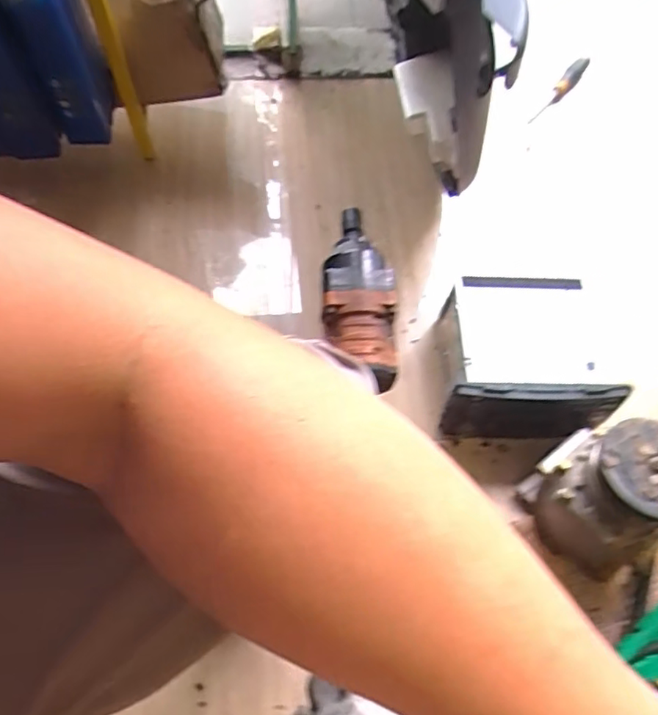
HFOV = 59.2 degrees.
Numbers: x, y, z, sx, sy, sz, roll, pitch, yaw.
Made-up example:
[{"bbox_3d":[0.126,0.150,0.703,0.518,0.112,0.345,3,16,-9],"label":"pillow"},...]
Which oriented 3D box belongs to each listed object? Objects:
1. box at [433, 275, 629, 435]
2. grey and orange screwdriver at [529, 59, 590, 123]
[{"bbox_3d":[0.254,-0.004,0.764,0.203,0.103,0.198,2,65,-3],"label":"box"},{"bbox_3d":[0.431,-0.493,1.075,0.024,0.037,0.199,34,66,13],"label":"grey and orange screwdriver"}]

